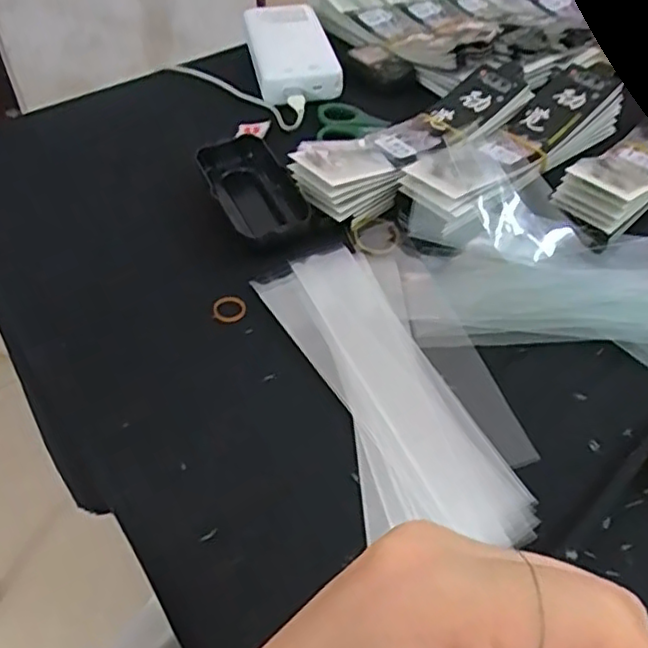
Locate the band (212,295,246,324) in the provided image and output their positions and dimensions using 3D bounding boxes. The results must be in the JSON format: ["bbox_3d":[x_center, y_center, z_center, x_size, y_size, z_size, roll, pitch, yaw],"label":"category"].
[{"bbox_3d":[-0.058,-0.009,0.396,0.019,0.007,0.016,-3,50,-2],"label":"band"}]

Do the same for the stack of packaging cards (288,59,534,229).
[{"bbox_3d":[0.074,-0.142,0.475,0.213,0.032,0.051,-33,57,-24],"label":"stack of packaging cards"}]

